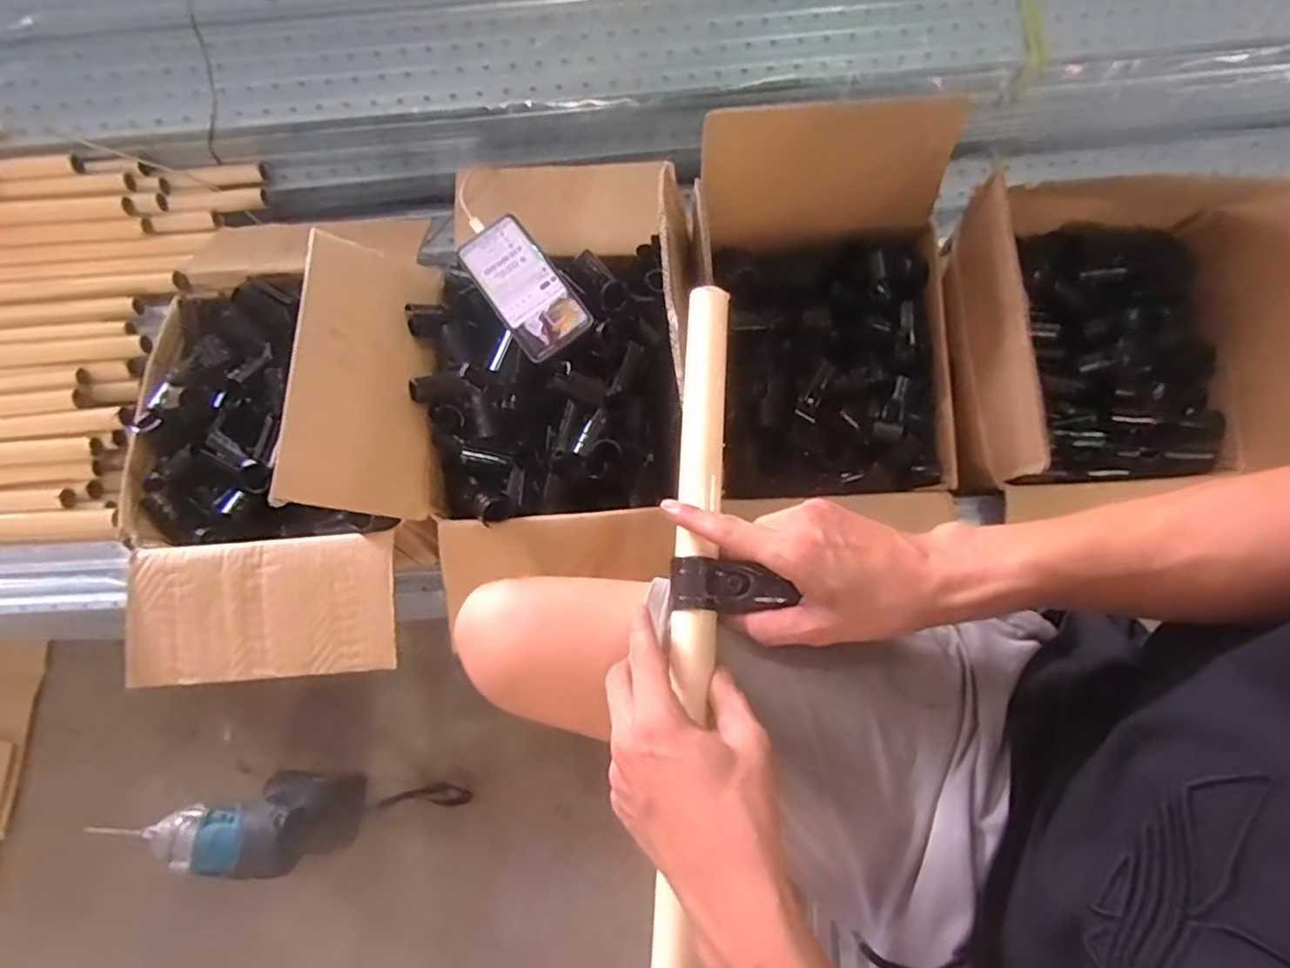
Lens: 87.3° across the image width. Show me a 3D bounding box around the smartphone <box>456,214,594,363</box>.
[{"bbox_3d":[-0.124,-0.204,0.699,0.077,0.013,0.160,-37,80,0],"label":"smartphone"}]

